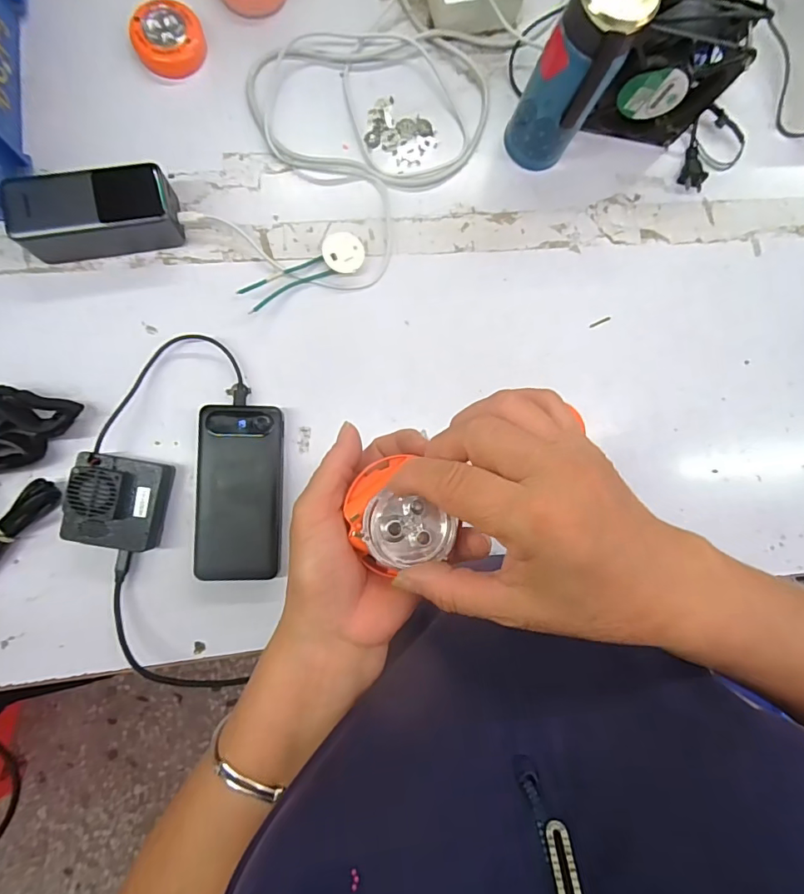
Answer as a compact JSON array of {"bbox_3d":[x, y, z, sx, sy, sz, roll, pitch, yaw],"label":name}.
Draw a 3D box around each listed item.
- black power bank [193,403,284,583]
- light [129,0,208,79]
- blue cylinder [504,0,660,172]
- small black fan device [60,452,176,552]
[{"bbox_3d":[-0.149,0.041,0.444,0.075,0.033,0.155,1,87,-6],"label":"black power bank"},{"bbox_3d":[-0.224,-0.392,0.460,0.063,0.017,0.060,-12,88,-6],"label":"light"},{"bbox_3d":[0.148,-0.326,0.428,0.062,0.169,0.053,34,84,-3],"label":"blue cylinder"},{"bbox_3d":[-0.249,0.048,0.424,0.070,0.048,0.078,9,86,-5],"label":"small black fan device"}]

